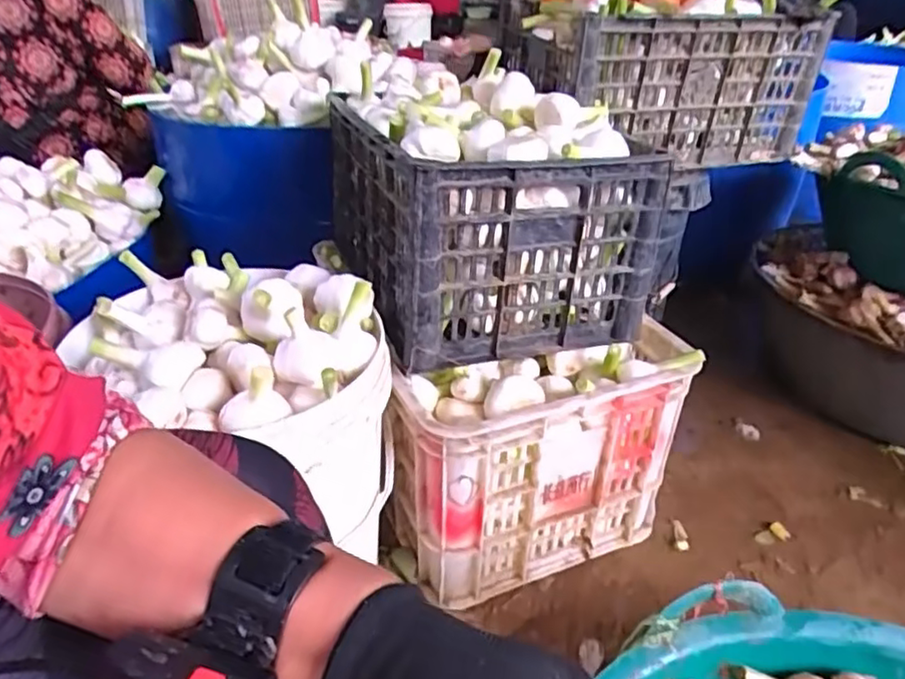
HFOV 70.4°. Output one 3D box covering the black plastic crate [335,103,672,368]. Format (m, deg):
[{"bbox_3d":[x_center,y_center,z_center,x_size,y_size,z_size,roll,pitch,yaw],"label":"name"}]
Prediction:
[{"bbox_3d":[0.019,-0.161,0.814,0.294,0.213,0.372,-12,33,-20],"label":"black plastic crate"}]

